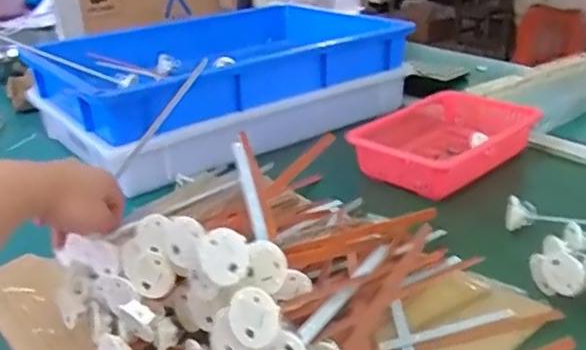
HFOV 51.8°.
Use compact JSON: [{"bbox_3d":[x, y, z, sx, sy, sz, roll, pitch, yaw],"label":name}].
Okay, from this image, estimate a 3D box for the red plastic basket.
[{"bbox_3d":[0.219,-0.041,0.843,0.170,0.075,0.261,17,32,38],"label":"red plastic basket"}]

